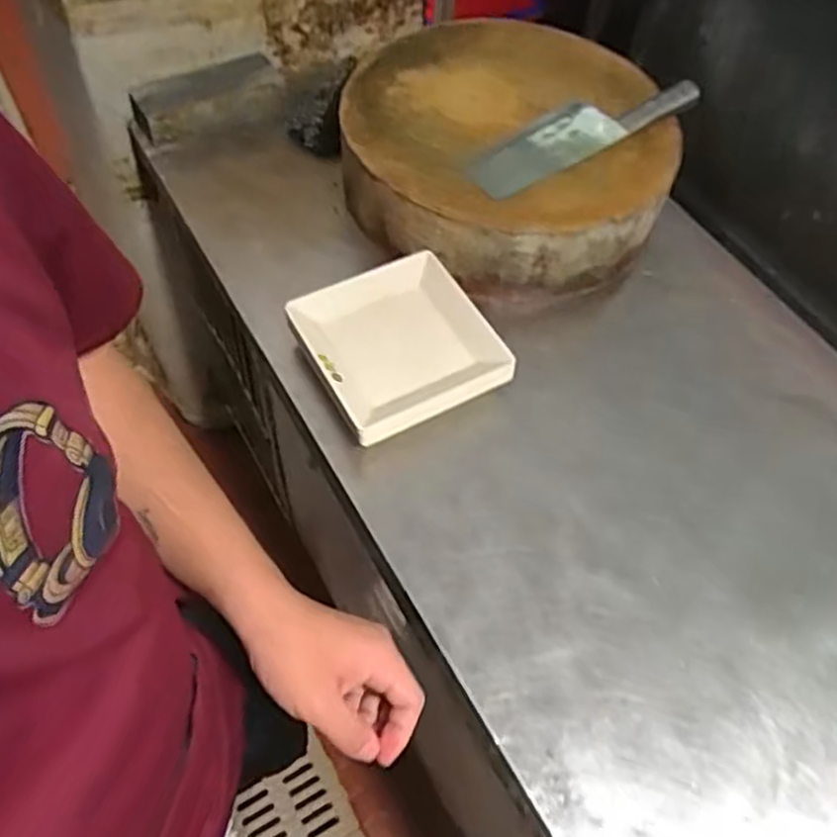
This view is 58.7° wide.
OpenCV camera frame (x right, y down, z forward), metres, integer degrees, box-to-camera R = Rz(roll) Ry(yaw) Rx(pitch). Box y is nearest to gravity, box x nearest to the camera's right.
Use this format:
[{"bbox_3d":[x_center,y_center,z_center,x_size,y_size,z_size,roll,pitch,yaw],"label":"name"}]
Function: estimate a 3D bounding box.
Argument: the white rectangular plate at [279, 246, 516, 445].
[{"bbox_3d":[-0.021,-0.088,0.820,0.192,0.020,0.198,-23,62,-17],"label":"white rectangular plate"}]

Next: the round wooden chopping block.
[{"bbox_3d":[0.107,-0.357,0.988,0.400,0.133,0.439,2,57,-3],"label":"round wooden chopping block"}]

